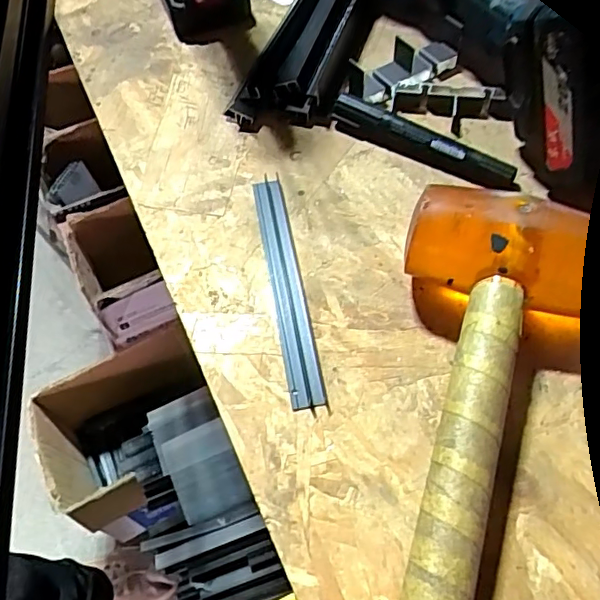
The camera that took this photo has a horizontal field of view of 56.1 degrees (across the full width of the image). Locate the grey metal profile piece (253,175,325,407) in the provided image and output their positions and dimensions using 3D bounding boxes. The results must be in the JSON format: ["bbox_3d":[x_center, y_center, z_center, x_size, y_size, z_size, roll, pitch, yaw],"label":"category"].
[{"bbox_3d":[-0.009,-0.012,0.353,0.018,0.004,0.169,-10,58,-3],"label":"grey metal profile piece"}]

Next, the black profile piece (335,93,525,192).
[{"bbox_3d":[0.085,-0.111,0.397,0.139,0.019,0.019,31,65,21],"label":"black profile piece"}]

